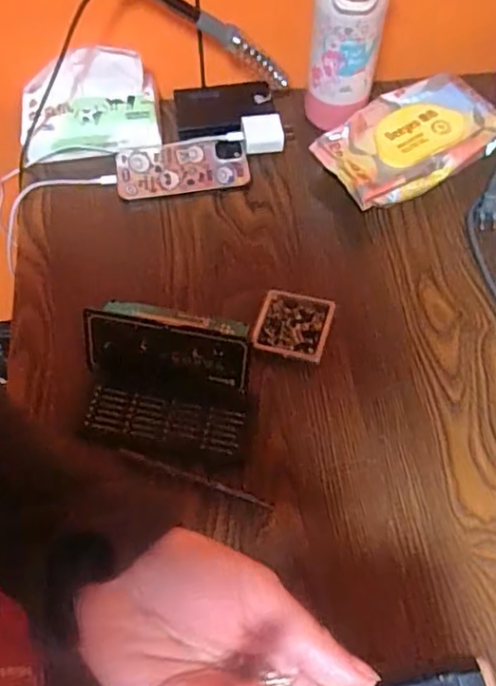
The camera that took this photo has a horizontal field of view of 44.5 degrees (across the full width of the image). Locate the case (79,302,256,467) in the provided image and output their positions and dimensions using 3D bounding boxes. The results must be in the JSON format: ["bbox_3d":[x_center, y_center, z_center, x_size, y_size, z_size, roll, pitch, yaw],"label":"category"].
[{"bbox_3d":[-0.069,0.031,0.524,0.157,0.055,0.127,8,62,4],"label":"case"}]

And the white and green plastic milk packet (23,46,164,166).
[{"bbox_3d":[-0.172,-0.255,0.651,0.142,0.030,0.104,-4,106,-1],"label":"white and green plastic milk packet"}]

